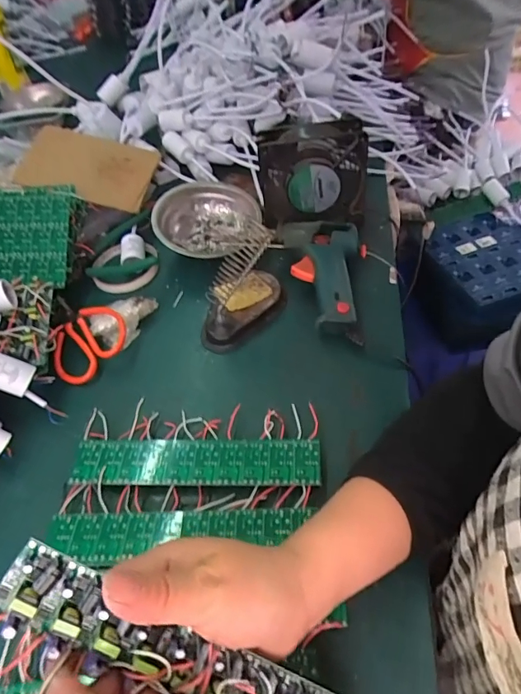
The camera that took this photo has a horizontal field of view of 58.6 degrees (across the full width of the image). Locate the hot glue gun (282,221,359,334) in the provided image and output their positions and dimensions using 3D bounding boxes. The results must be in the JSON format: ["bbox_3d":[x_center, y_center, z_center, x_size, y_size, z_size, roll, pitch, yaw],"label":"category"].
[{"bbox_3d":[0.060,-0.077,0.490,0.084,0.036,0.141,3,51,7],"label":"hot glue gun"}]

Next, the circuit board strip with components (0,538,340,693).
[{"bbox_3d":[-0.030,0.155,0.222,0.197,0.020,0.036,34,54,-11],"label":"circuit board strip with components"}]

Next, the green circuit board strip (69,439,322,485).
[{"bbox_3d":[-0.053,0.096,0.383,0.200,0.015,0.039,0,51,4],"label":"green circuit board strip"}]

